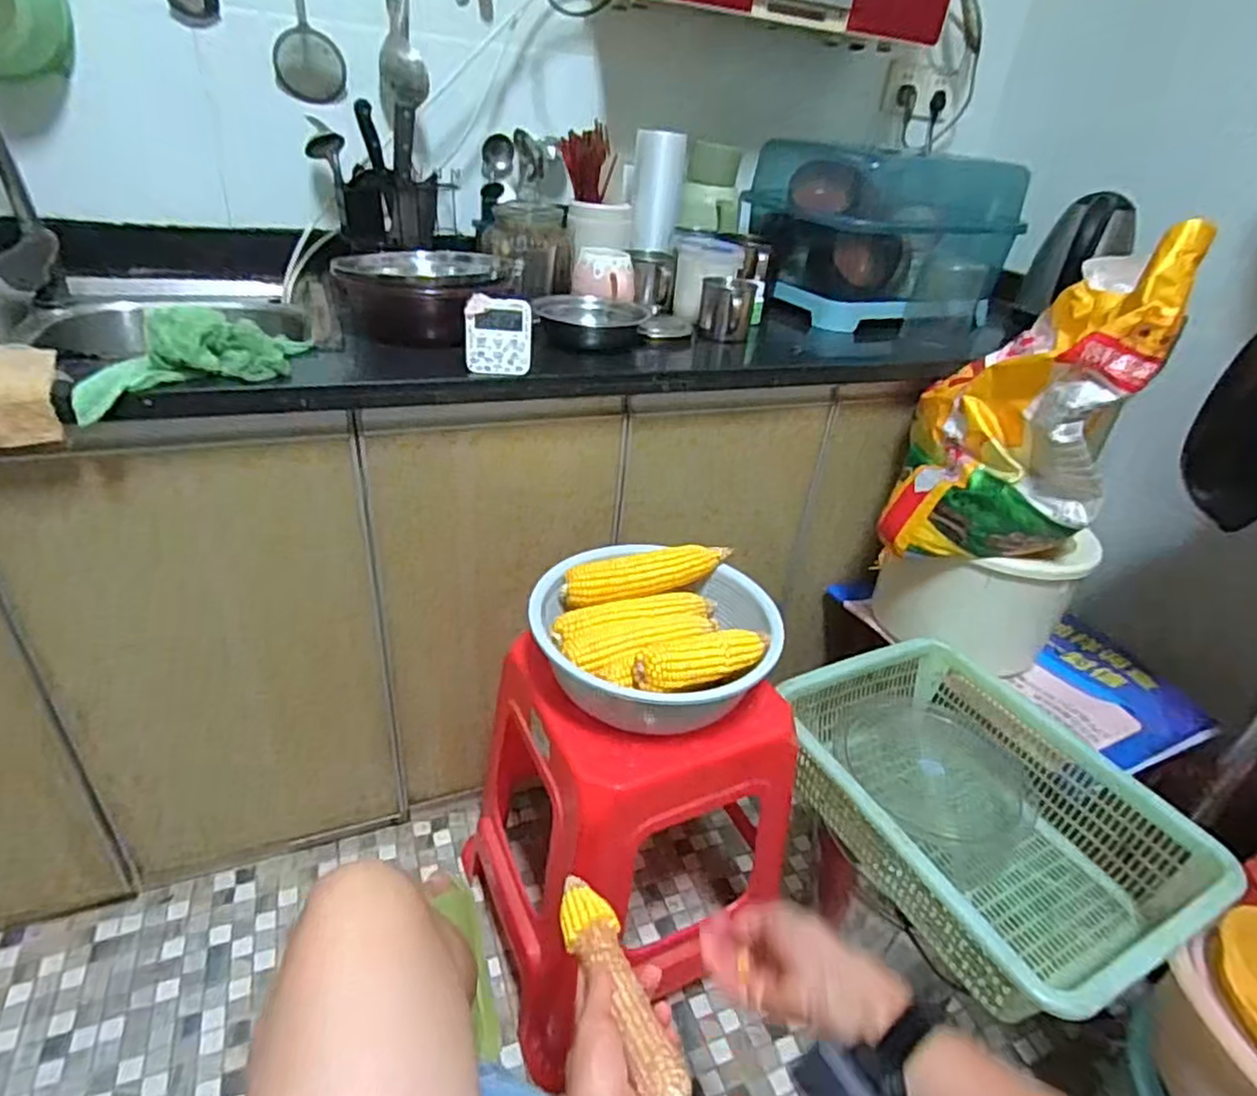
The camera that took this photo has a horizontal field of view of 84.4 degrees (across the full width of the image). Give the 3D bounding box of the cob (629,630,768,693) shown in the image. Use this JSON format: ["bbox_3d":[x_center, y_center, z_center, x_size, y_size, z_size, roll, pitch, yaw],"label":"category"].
[{"bbox_3d":[0.089,0.113,0.732,0.170,0.039,0.039,-12,36,-27],"label":"cob"}]

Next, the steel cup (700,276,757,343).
[{"bbox_3d":[0.144,-0.352,1.023,0.077,0.078,0.068,11,32,7],"label":"steel cup"}]

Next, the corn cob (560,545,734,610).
[{"bbox_3d":[0.025,0.033,0.870,0.215,0.048,0.045,-4,33,-17],"label":"corn cob"}]

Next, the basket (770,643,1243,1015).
[{"bbox_3d":[0.419,0.318,0.860,0.349,0.134,0.439,-12,36,-27],"label":"basket"}]

